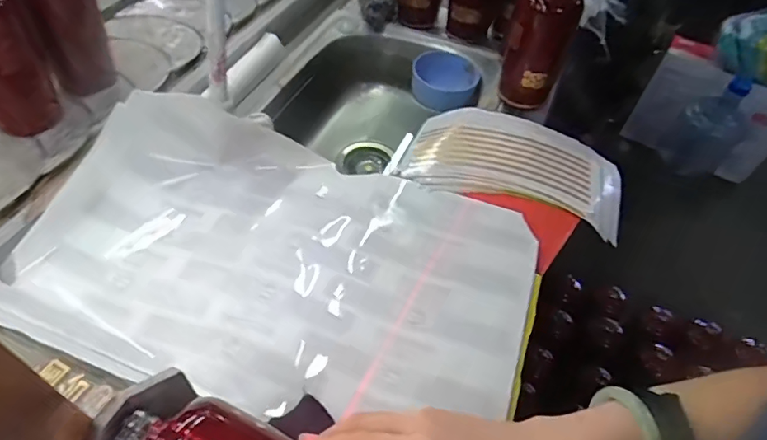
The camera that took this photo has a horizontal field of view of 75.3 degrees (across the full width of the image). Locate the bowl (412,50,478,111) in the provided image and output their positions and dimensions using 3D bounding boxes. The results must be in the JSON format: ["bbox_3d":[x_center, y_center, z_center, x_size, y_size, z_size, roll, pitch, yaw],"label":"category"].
[{"bbox_3d":[0.104,-0.236,0.834,0.110,0.057,0.116,16,51,6],"label":"bowl"}]

